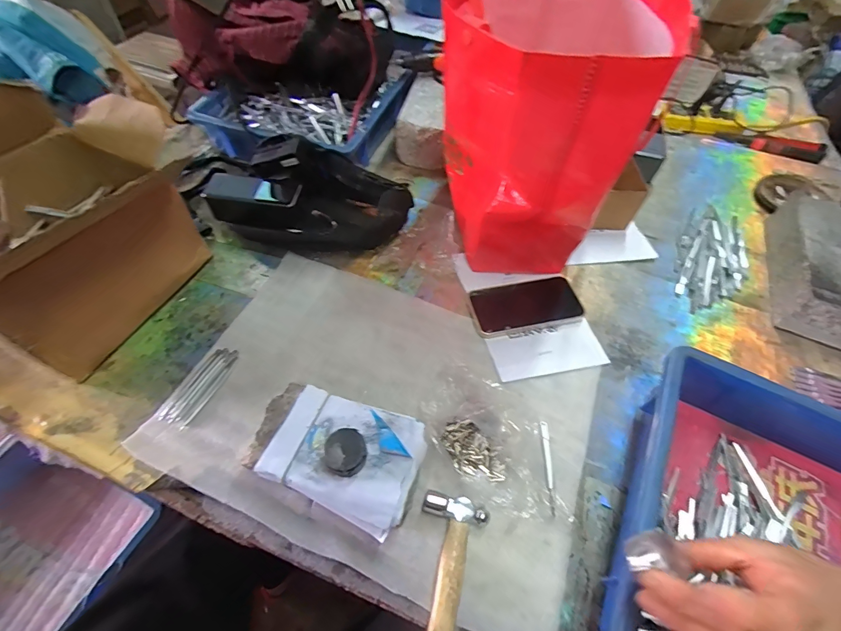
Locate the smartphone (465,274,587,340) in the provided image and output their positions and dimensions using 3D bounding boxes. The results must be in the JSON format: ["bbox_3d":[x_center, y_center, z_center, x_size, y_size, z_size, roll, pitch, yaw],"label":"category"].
[{"bbox_3d":[0.141,-0.014,0.521,0.150,0.010,0.078,-9,58,-9],"label":"smartphone"}]

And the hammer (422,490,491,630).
[{"bbox_3d":[0.021,0.236,0.321,0.058,0.026,0.154,10,57,4],"label":"hammer"}]

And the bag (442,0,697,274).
[{"bbox_3d":[0.133,-0.222,0.483,0.212,0.293,0.238,13,57,5],"label":"bag"}]

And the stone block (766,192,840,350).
[{"bbox_3d":[0.593,-0.059,0.531,0.154,0.065,0.236,21,58,10],"label":"stone block"}]

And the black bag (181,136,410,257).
[{"bbox_3d":[-0.208,-0.192,0.571,0.357,0.096,0.149,20,58,10],"label":"black bag"}]

